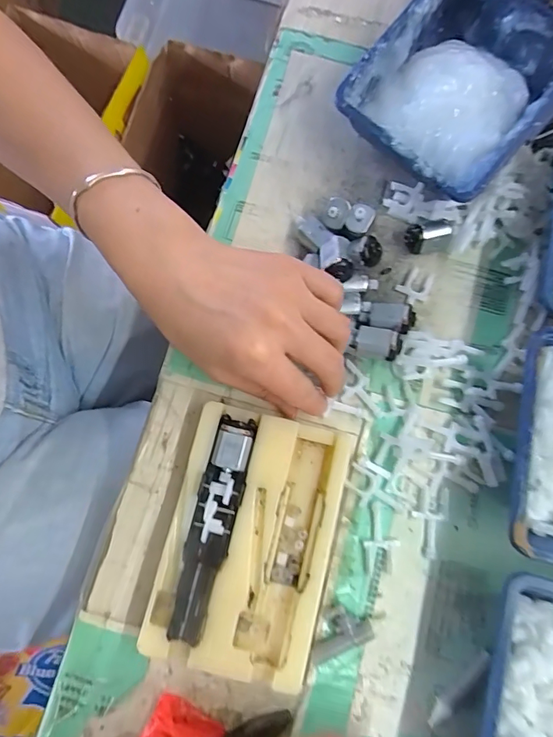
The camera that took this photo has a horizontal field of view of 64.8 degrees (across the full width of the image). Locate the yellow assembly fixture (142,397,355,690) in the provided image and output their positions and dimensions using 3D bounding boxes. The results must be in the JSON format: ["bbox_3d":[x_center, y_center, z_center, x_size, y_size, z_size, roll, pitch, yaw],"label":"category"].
[{"bbox_3d":[-0.015,0.096,0.250,0.089,0.021,0.135,13,80,3],"label":"yellow assembly fixture"}]

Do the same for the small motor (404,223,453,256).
[{"bbox_3d":[0.100,-0.085,0.287,0.028,0.015,0.015,-5,80,-1],"label":"small motor"}]

